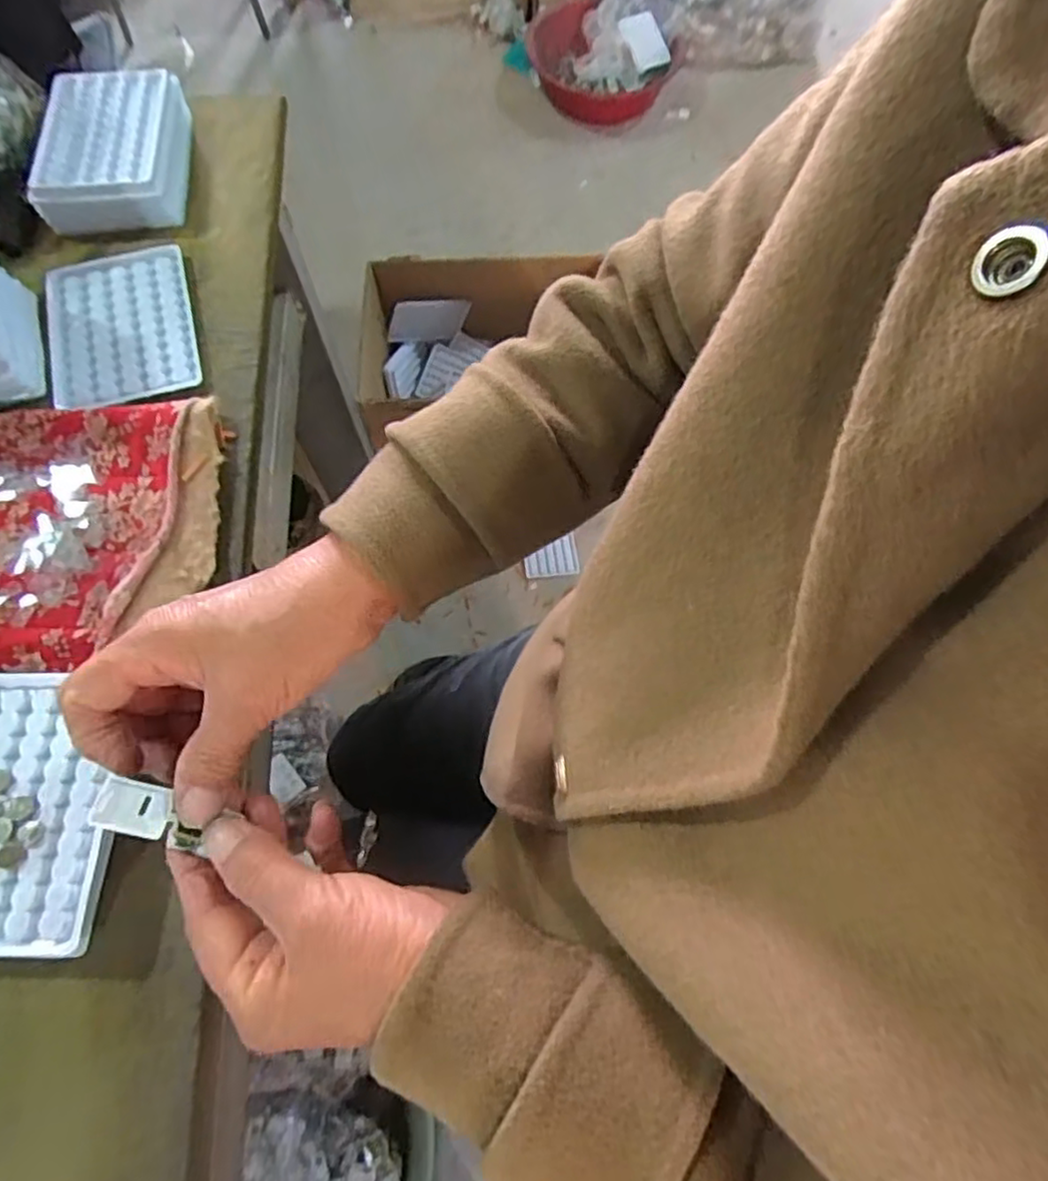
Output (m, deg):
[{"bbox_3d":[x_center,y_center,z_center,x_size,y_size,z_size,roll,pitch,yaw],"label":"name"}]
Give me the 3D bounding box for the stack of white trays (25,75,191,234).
[{"bbox_3d":[-0.304,-0.329,0.498,0.099,0.035,0.123,-5,68,-3],"label":"stack of white trays"}]

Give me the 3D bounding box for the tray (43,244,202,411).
[{"bbox_3d":[-0.279,-0.182,0.460,0.095,0.009,0.128,-15,69,-7],"label":"tray"}]

